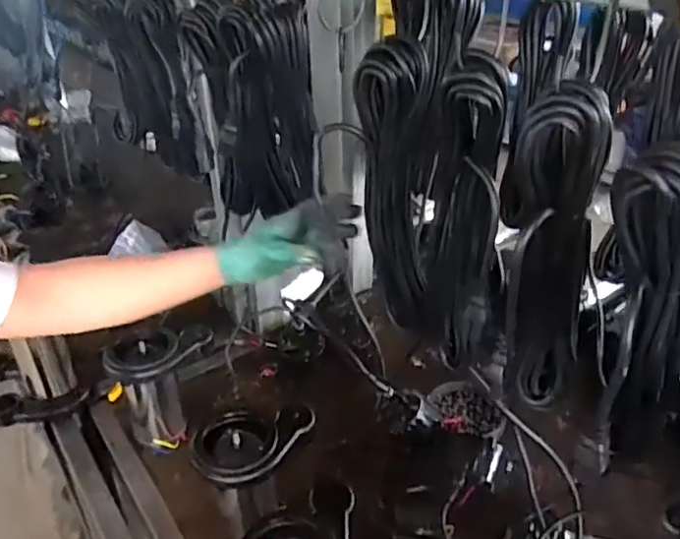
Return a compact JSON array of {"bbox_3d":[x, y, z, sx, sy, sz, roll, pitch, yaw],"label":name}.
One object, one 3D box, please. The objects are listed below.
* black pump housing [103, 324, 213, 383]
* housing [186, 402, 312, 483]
[{"bbox_3d":[-0.293,0.124,1.003,0.159,0.041,0.091,-24,38,-31],"label":"black pump housing"},{"bbox_3d":[-0.120,0.234,0.851,0.117,0.054,0.158,21,39,32],"label":"housing"}]

